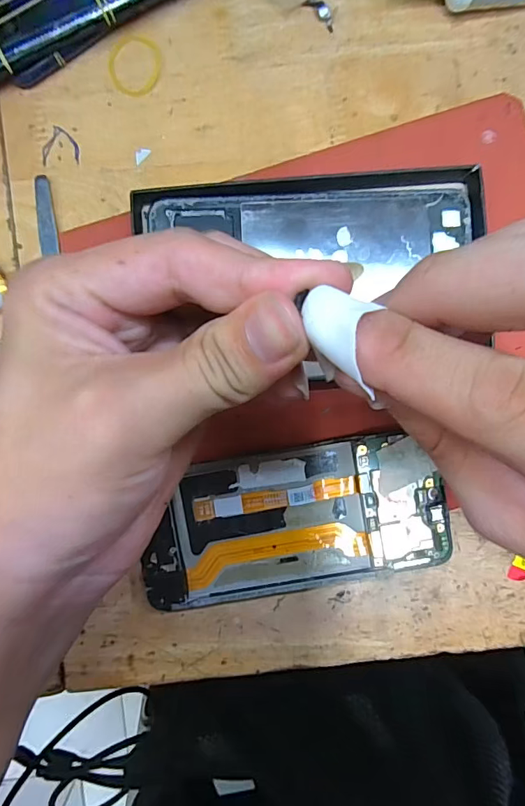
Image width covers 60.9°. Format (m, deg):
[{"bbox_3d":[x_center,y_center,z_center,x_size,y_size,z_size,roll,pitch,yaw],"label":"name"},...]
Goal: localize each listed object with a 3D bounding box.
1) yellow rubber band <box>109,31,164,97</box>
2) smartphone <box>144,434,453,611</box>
[{"bbox_3d":[-0.067,-0.177,0.232,0.027,0.004,0.031,10,91,-1],"label":"yellow rubber band"},{"bbox_3d":[0.016,0.059,0.236,0.153,0.015,0.071,-10,91,-1],"label":"smartphone"}]

